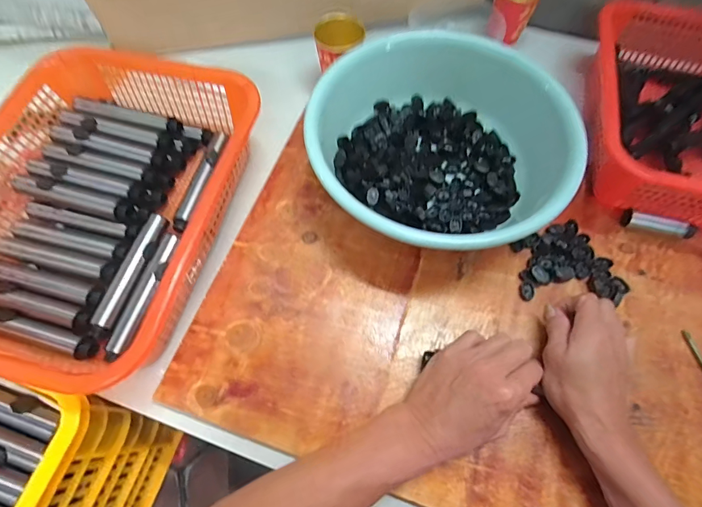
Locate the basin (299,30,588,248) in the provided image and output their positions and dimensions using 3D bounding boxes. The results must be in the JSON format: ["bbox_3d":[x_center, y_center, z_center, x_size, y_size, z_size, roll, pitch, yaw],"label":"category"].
[{"bbox_3d":[0.099,-0.119,0.464,0.282,0.106,0.262,0,65,1],"label":"basin"}]

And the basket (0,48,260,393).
[{"bbox_3d":[-0.288,-0.070,0.446,0.286,0.069,0.393,14,67,3],"label":"basket"}]

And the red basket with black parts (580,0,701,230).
[{"bbox_3d":[0.442,-0.189,0.500,0.263,0.100,0.340,11,65,6],"label":"red basket with black parts"}]

